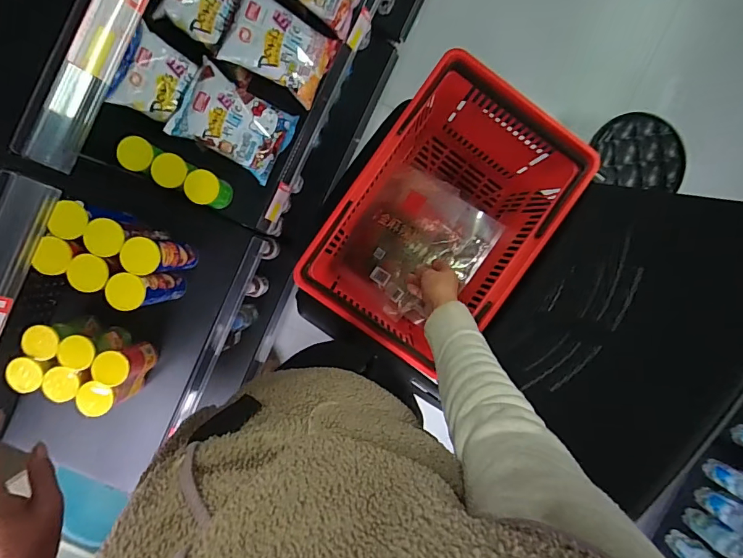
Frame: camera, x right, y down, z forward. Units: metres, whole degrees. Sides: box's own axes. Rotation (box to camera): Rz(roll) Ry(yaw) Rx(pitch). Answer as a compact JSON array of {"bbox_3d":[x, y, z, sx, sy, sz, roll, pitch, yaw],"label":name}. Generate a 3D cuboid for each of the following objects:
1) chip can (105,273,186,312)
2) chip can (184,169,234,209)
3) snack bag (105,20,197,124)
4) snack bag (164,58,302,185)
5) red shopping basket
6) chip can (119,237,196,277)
[{"bbox_3d":[-0.454,0.020,0.867,0.067,0.180,0.066,0,93,-2],"label":"chip can"},{"bbox_3d":[-0.351,-0.192,0.917,0.066,0.098,0.067,0,93,-2],"label":"chip can"},{"bbox_3d":[-0.445,-0.406,0.863,0.114,0.050,0.154,27,94,-35],"label":"snack bag"},{"bbox_3d":[-0.295,-0.333,0.921,0.224,0.060,0.166,28,96,-32],"label":"snack bag"},{"bbox_3d":[0.128,-0.114,0.829,0.319,0.259,0.483,35,91,-4],"label":"red shopping basket"},{"bbox_3d":[-0.425,-0.046,0.864,0.066,0.178,0.066,0,93,-2],"label":"chip can"}]

